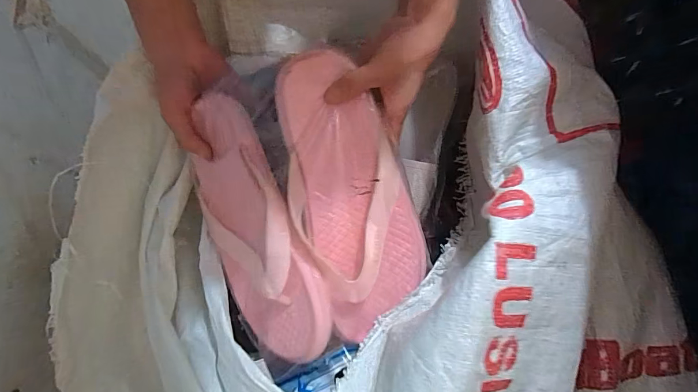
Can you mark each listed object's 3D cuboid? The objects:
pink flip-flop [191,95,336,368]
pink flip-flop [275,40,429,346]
[{"bbox_3d":[-0.092,0.029,0.357,0.102,0.050,0.249,-31,78,31],"label":"pink flip-flop"},{"bbox_3d":[0.001,0.001,0.324,0.100,0.029,0.243,-17,98,-2],"label":"pink flip-flop"}]

